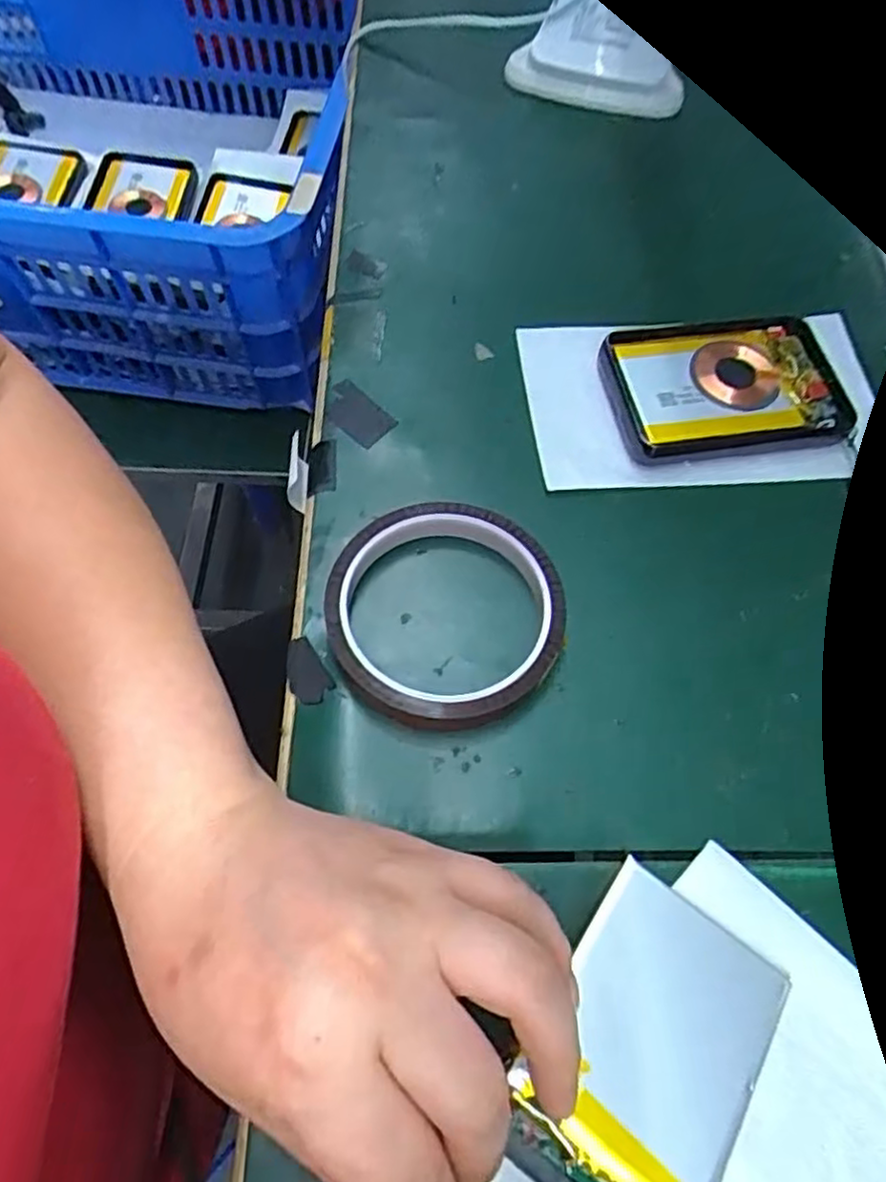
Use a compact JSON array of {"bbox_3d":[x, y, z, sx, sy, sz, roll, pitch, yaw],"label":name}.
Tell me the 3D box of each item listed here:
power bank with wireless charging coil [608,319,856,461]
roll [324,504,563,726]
[{"bbox_3d":[0.135,-0.098,0.339,0.104,0.014,0.068,-6,64,-4],"label":"power bank with wireless charging coil"},{"bbox_3d":[0.001,0.008,0.282,0.090,0.018,0.092,0,64,-1],"label":"roll"}]

